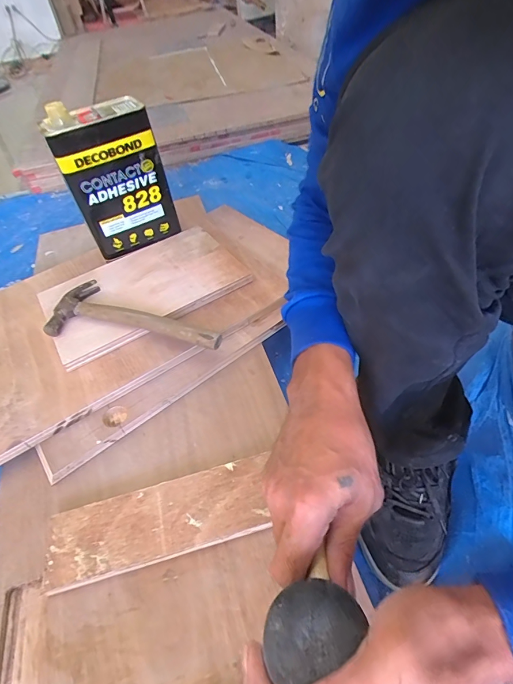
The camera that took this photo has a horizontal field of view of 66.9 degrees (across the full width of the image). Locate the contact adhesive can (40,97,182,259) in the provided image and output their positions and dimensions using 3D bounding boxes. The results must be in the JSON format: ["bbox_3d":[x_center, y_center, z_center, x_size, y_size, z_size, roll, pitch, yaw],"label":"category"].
[{"bbox_3d":[-0.254,-0.290,0.713,0.166,0.240,0.093,-23,49,-15],"label":"contact adhesive can"}]

